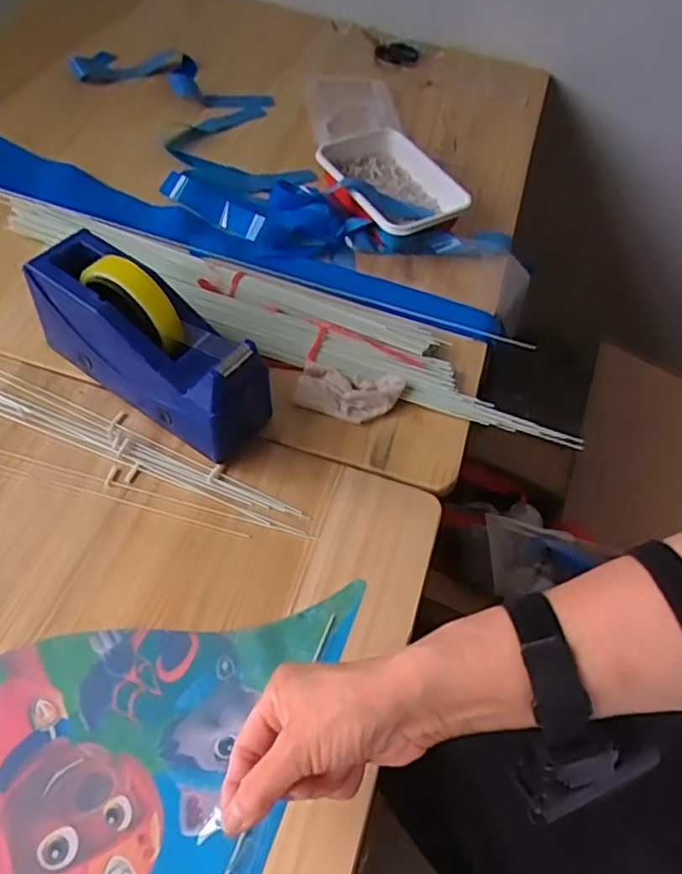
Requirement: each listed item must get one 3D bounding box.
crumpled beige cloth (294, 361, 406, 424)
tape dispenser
[{"bbox_3d":[0.006,-0.038,0.566,0.089,0.010,0.046,11,77,11],"label":"crumpled beige cloth"},{"bbox_3d":[-0.153,-0.075,0.522,0.210,0.114,0.072,36,62,6],"label":"tape dispenser"}]

